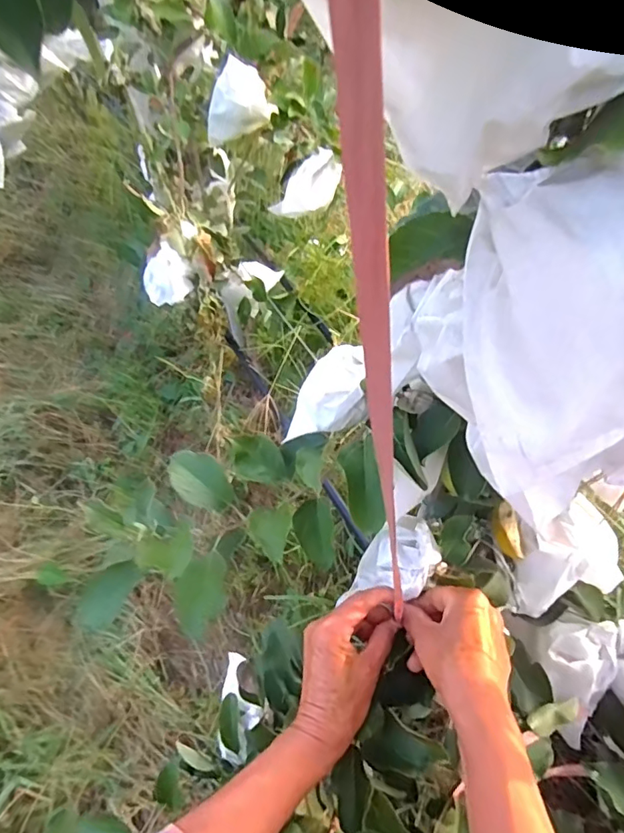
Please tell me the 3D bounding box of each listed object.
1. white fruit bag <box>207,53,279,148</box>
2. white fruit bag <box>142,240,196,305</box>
[{"bbox_3d":[-0.126,-0.524,0.846,0.113,0.115,0.054,-21,55,-11],"label":"white fruit bag"},{"bbox_3d":[-0.281,-0.273,0.957,0.087,0.104,0.079,-23,55,-12],"label":"white fruit bag"}]

